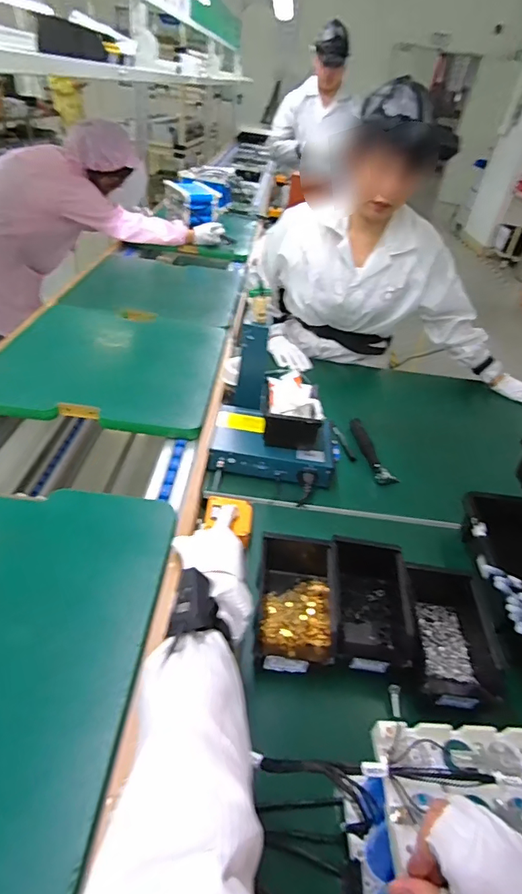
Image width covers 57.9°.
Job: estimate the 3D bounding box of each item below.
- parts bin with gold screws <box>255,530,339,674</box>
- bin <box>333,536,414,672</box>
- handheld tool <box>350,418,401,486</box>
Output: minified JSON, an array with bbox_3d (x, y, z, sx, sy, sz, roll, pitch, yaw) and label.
[{"bbox_3d":[0.046,0.211,0.660,0.107,0.075,0.197,6,38,-2],"label":"parts bin with gold screws"},{"bbox_3d":[0.150,0.214,0.666,0.104,0.068,0.192,7,38,-1],"label":"bin"},{"bbox_3d":[0.226,0.005,0.990,0.039,0.025,0.203,-3,39,-14],"label":"handheld tool"}]

